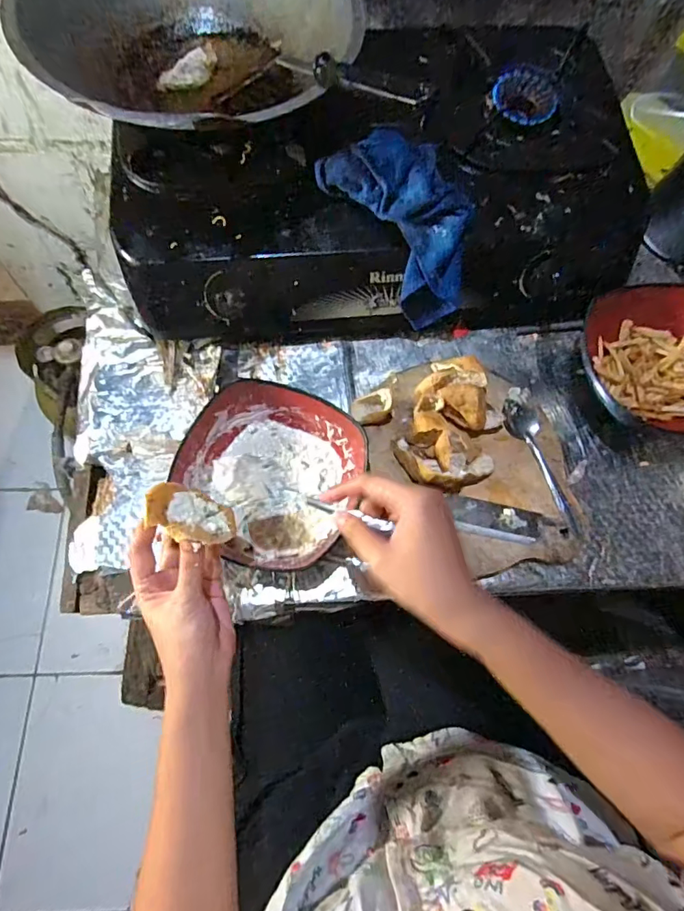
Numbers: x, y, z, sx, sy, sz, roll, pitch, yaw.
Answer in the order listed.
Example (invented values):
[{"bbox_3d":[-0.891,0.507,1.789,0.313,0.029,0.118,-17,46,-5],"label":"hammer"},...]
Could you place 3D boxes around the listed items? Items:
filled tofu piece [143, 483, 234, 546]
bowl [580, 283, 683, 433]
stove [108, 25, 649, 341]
[{"bbox_3d":[-0.118,0.047,0.371,0.067,0.028,0.039,28,73,8],"label":"filled tofu piece"},{"bbox_3d":[0.367,-0.114,0.548,0.181,0.072,0.162,16,71,4],"label":"bowl"},{"bbox_3d":[0.038,-0.318,0.542,0.565,0.139,0.328,-7,71,-4],"label":"stove"}]

